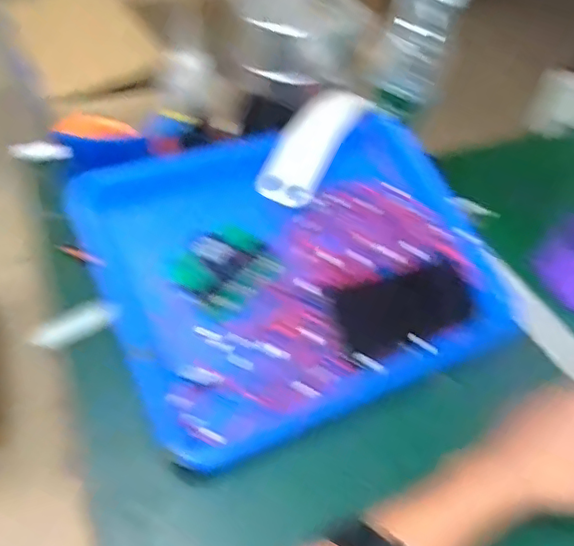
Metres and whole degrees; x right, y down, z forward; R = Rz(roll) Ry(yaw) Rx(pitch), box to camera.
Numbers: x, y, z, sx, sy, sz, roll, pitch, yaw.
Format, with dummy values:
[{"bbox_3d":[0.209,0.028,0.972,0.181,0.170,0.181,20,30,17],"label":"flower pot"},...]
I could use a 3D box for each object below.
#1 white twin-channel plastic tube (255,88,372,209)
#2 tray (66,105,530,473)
[{"bbox_3d":[0.027,-0.125,0.545,0.051,0.027,0.164,24,59,16],"label":"white twin-channel plastic tube"},{"bbox_3d":[0.018,-0.006,0.502,0.344,0.058,0.259,-21,70,-23],"label":"tray"}]

